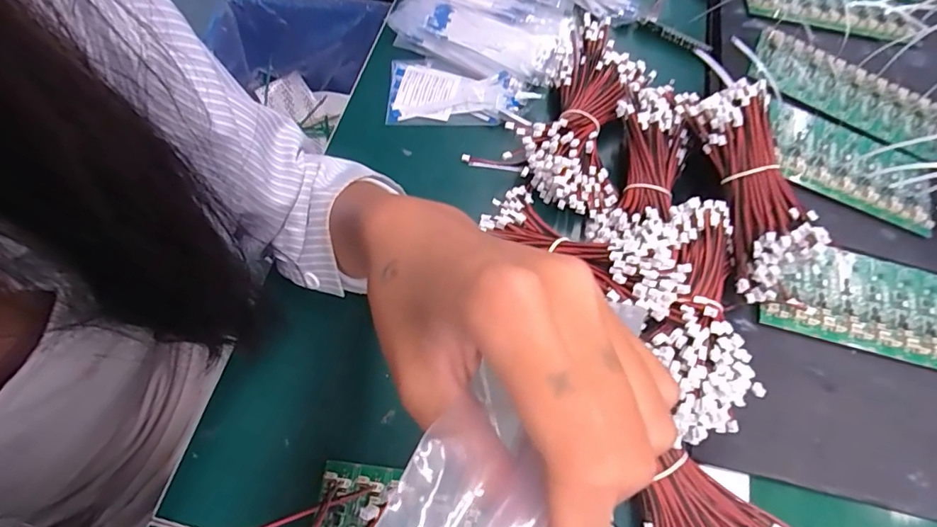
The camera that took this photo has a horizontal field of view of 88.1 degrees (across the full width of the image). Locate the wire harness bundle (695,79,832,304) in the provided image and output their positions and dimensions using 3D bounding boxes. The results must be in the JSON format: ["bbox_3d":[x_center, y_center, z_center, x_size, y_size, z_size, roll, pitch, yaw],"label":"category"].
[{"bbox_3d":[0.217,-0.057,0.369,0.051,0.061,0.171,-8,81,-7],"label":"wire harness bundle"}]

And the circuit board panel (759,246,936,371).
[{"bbox_3d":[0.335,0.033,0.390,0.194,0.014,0.083,15,67,2],"label":"circuit board panel"}]

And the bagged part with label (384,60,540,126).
[{"bbox_3d":[-0.009,-0.169,0.482,0.140,0.012,0.077,4,73,5],"label":"bagged part with label"}]

